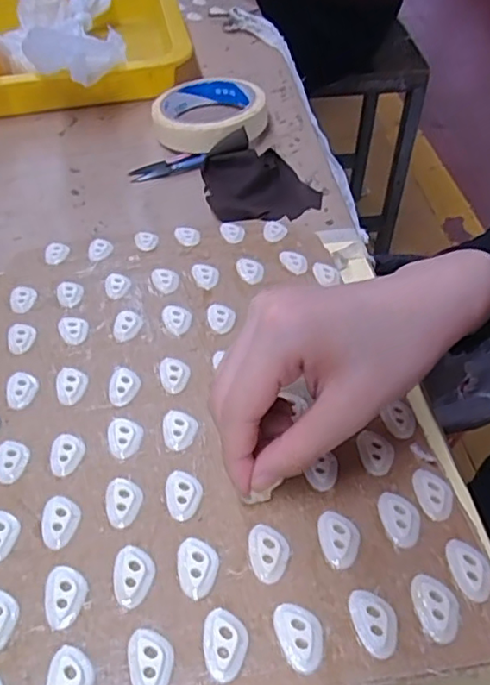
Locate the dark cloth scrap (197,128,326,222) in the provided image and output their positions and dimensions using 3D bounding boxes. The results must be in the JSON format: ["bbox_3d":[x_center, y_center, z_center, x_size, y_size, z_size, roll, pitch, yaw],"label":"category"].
[{"bbox_3d":[0.012,-0.129,0.465,0.086,0.013,0.074,-7,81,-8],"label":"dark cloth scrap"}]

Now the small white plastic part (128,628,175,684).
[{"bbox_3d":[-0.035,0.120,0.227,0.017,0.004,0.025,-14,52,-13],"label":"small white plastic part"}]

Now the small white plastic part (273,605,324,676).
[{"bbox_3d":[0.021,0.113,0.232,0.017,0.004,0.025,-11,51,-11],"label":"small white plastic part"}]

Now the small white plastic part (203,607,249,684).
[{"bbox_3d":[-0.007,0.116,0.231,0.017,0.004,0.026,-7,50,-8],"label":"small white plastic part"}]

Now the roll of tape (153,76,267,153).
[{"bbox_3d":[-0.030,-0.198,0.518,0.093,0.030,0.096,-1,51,0],"label":"roll of tape"}]

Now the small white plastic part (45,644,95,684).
[{"bbox_3d":[-0.066,0.126,0.223,0.018,0.004,0.026,-9,51,-10],"label":"small white plastic part"}]

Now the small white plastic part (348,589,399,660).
[{"bbox_3d":[0.052,0.109,0.236,0.017,0.004,0.025,-9,51,-10],"label":"small white plastic part"}]

